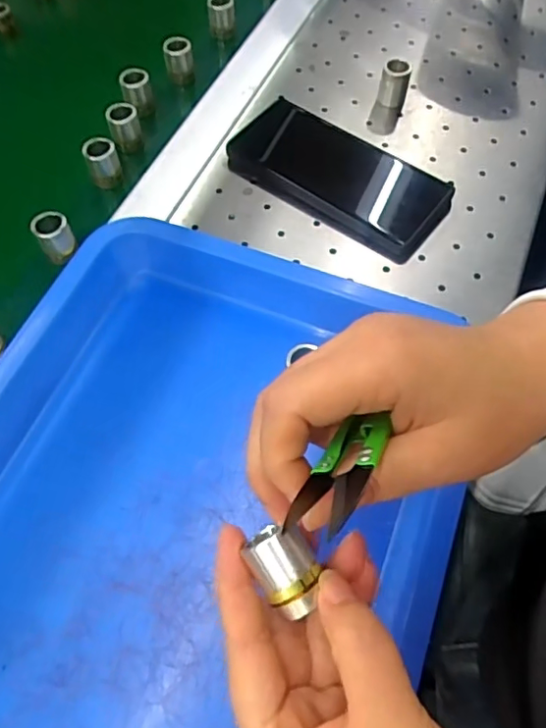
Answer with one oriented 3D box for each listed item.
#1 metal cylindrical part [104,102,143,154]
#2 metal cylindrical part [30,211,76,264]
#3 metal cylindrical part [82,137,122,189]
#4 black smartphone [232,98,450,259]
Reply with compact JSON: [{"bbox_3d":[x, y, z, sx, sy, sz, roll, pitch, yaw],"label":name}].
[{"bbox_3d":[-0.117,-0.188,0.443,0.023,0.030,0.019,-11,61,-5],"label":"metal cylindrical part"},{"bbox_3d":[-0.151,-0.089,0.390,0.023,0.029,0.020,-30,64,-14],"label":"metal cylindrical part"},{"bbox_3d":[-0.129,-0.153,0.426,0.023,0.032,0.019,-21,62,-10],"label":"metal cylindrical part"},{"bbox_3d":[0.047,-0.148,0.423,0.171,0.025,0.076,32,67,18],"label":"black smartphone"}]

